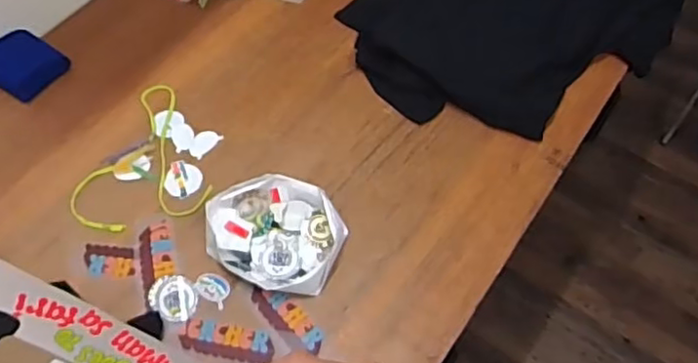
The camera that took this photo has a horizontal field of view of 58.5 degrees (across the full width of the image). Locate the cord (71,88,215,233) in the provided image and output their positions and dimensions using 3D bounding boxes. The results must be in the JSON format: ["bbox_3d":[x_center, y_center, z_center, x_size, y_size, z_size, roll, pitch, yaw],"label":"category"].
[{"bbox_3d":[-0.348,-0.035,0.989,0.201,0.005,0.264,-21,61,-13],"label":"cord"}]

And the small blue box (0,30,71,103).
[{"bbox_3d":[-0.562,-0.204,1.076,0.124,0.029,0.115,30,63,16],"label":"small blue box"}]

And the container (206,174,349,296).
[{"bbox_3d":[-0.110,0.072,0.907,0.195,0.042,0.159,16,60,9],"label":"container"}]

